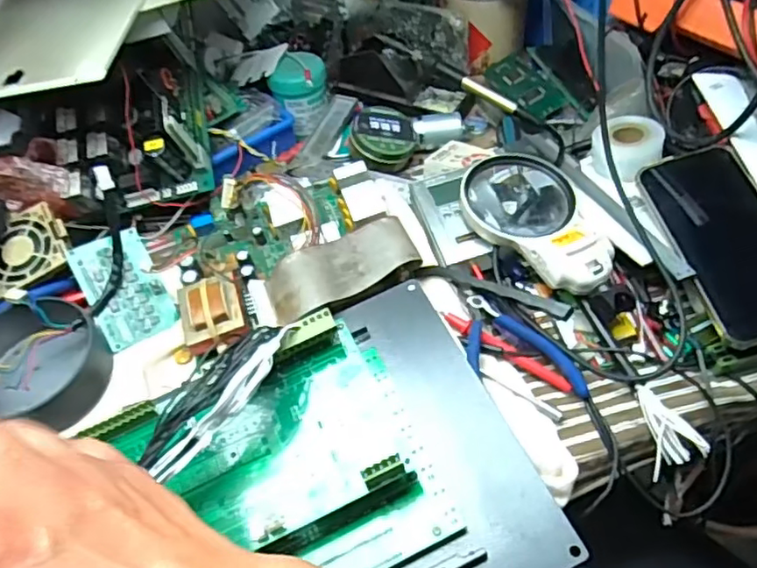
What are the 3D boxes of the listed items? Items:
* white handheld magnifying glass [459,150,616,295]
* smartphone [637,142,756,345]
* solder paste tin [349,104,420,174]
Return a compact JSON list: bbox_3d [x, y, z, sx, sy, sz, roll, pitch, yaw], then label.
[{"bbox_3d":[0.134,-0.055,0.505,0.084,0.042,0.147,-34,54,-21],"label":"white handheld magnifying glass"},{"bbox_3d":[0.264,-0.036,0.460,0.077,0.011,0.158,-18,65,6],"label":"smartphone"},{"bbox_3d":[0.005,-0.147,0.625,0.065,0.031,0.065,6,61,-11],"label":"solder paste tin"}]

